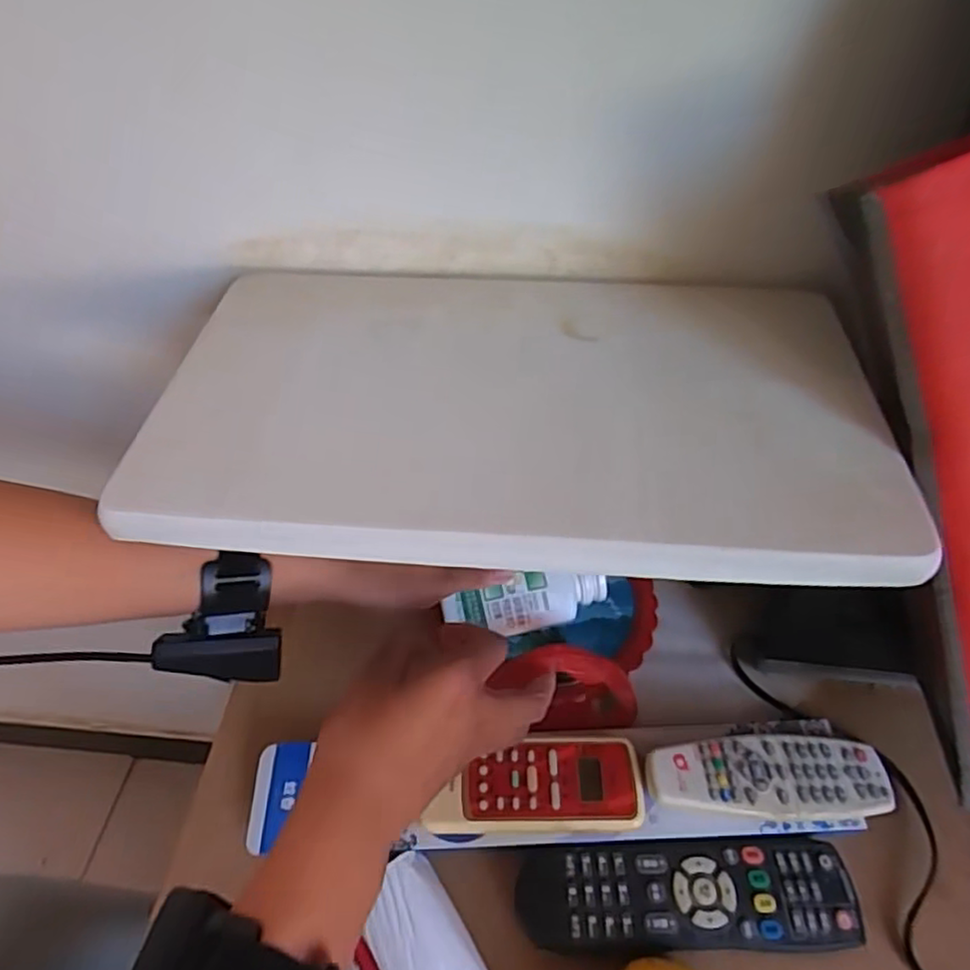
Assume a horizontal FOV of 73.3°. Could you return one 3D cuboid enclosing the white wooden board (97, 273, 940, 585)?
[{"bbox_3d":[0.016,-0.048,0.326,0.338,0.024,0.196,2,49,7],"label":"white wooden board"}]

